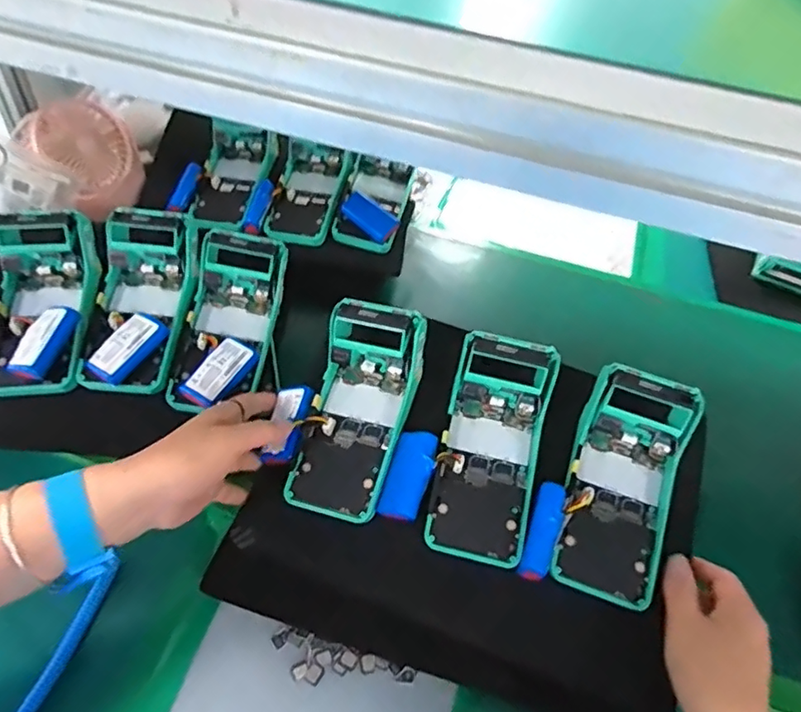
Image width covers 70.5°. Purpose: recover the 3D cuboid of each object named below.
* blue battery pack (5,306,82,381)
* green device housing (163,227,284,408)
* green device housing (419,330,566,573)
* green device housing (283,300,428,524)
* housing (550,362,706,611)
[{"bbox_3d":[-0.306,-0.013,0.488,0.033,0.018,0.070,17,63,9],"label":"blue battery pack"},{"bbox_3d":[-0.160,-0.028,0.526,0.077,0.059,0.170,10,68,2],"label":"green device housing"},{"bbox_3d":[0.071,0.071,0.451,0.071,0.045,0.167,13,79,5],"label":"green device housing"},{"bbox_3d":[-0.035,0.043,0.468,0.078,0.052,0.171,16,80,8],"label":"green device housing"},{"bbox_3d":[0.171,0.097,0.439,0.079,0.055,0.168,17,80,9],"label":"housing"}]

